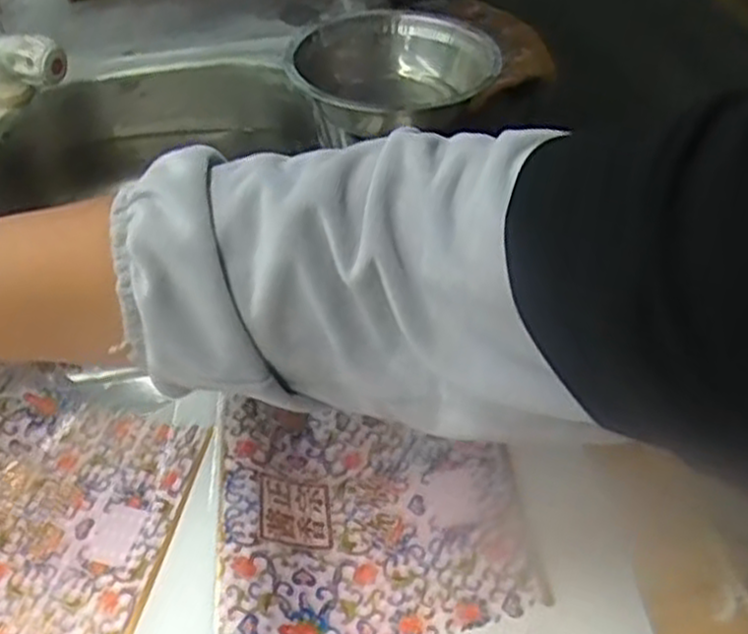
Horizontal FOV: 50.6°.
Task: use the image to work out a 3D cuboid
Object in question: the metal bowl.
[{"bbox_3d":[0.020,-0.188,0.632,0.150,0.057,0.153,0,44,0],"label":"metal bowl"}]

